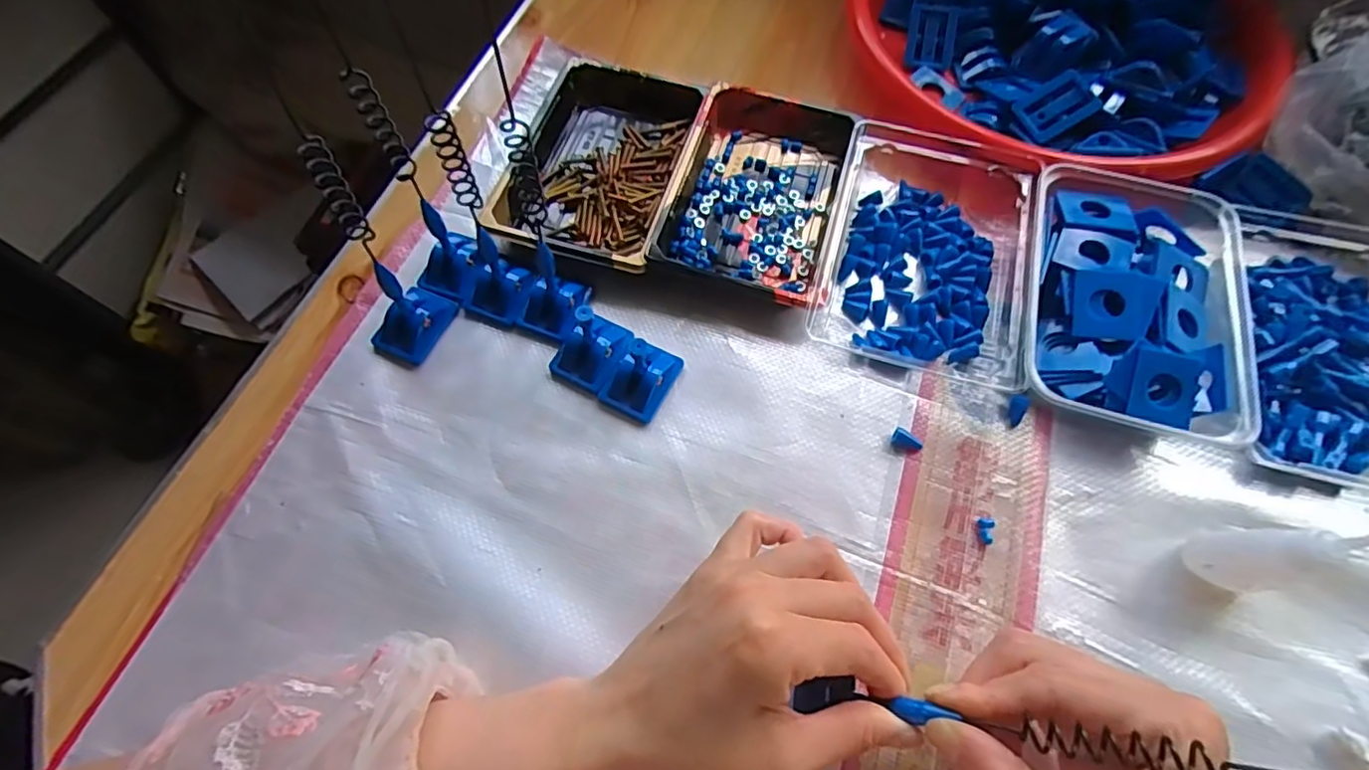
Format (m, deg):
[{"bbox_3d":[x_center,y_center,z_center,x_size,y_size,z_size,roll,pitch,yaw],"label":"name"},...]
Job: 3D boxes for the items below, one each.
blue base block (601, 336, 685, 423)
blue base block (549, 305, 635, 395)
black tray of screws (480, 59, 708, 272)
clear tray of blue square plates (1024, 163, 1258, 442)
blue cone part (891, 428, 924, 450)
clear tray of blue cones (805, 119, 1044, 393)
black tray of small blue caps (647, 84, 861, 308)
[{"bbox_3d":[-0.024,-0.006,0.347,0.032,0.022,0.044,27,67,13],"label":"blue base block"},{"bbox_3d":[-0.053,-0.022,0.352,0.036,0.027,0.042,26,67,12],"label":"blue base block"},{"bbox_3d":[-0.054,-0.148,0.411,0.106,0.024,0.159,15,65,7],"label":"black tray of screws"},{"bbox_3d":[0.254,-0.048,0.356,0.115,0.037,0.161,15,65,7],"label":"clear tray of blue square plates"},{"bbox_3d":[0.123,0.030,0.338,0.016,0.004,0.012,19,65,9],"label":"blue cone part"},{"bbox_3d":[0.150,-0.088,0.378,0.116,0.033,0.163,15,65,7],"label":"clear tray of blue cones"},{"bbox_3d":[0.049,-0.129,0.401,0.105,0.026,0.159,12,64,6],"label":"black tray of small blue caps"}]

